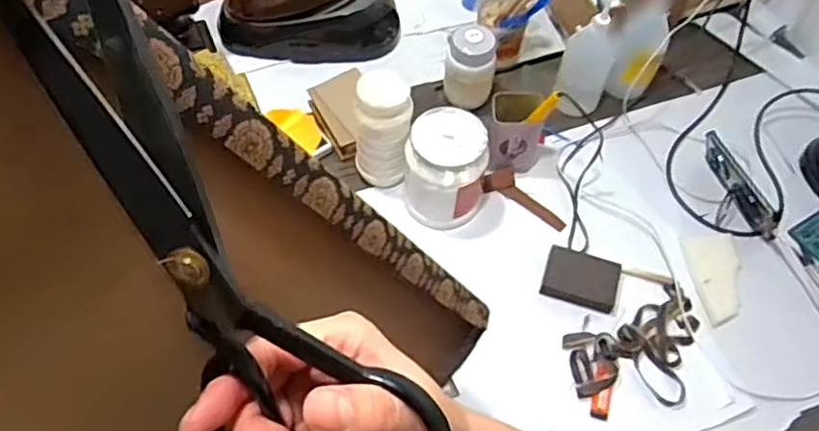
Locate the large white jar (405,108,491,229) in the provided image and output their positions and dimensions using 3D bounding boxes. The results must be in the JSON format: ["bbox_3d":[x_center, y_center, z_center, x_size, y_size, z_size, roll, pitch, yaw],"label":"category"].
[{"bbox_3d":[0.053,-0.061,0.899,0.108,0.141,0.105,1,56,-1],"label":"large white jar"}]

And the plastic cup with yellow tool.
[{"bbox_3d":[0.157,-0.138,0.936,0.074,0.160,0.075,1,56,-1],"label":"plastic cup with yellow tool"}]

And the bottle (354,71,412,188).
[{"bbox_3d":[-0.035,-0.112,0.890,0.079,0.159,0.075,1,56,-1],"label":"bottle"}]

